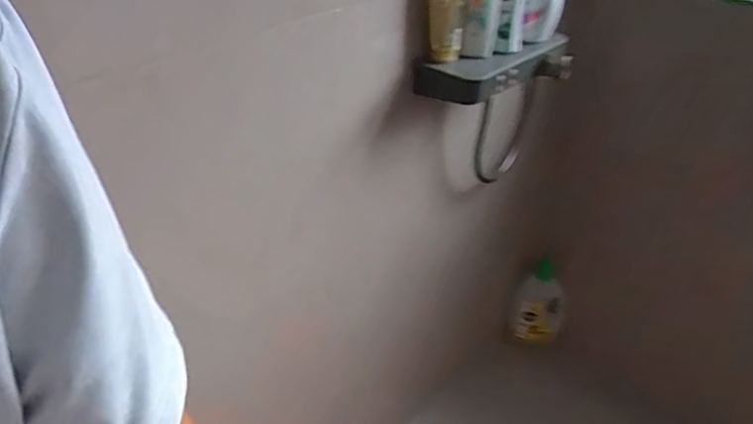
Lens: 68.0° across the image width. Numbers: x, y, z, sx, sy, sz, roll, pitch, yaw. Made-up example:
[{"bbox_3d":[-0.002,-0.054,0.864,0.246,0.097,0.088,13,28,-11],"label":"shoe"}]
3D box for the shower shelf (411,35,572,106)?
[{"bbox_3d":[0.222,-0.254,1.003,0.325,0.062,0.103,-21,40,-22],"label":"shower shelf"}]

